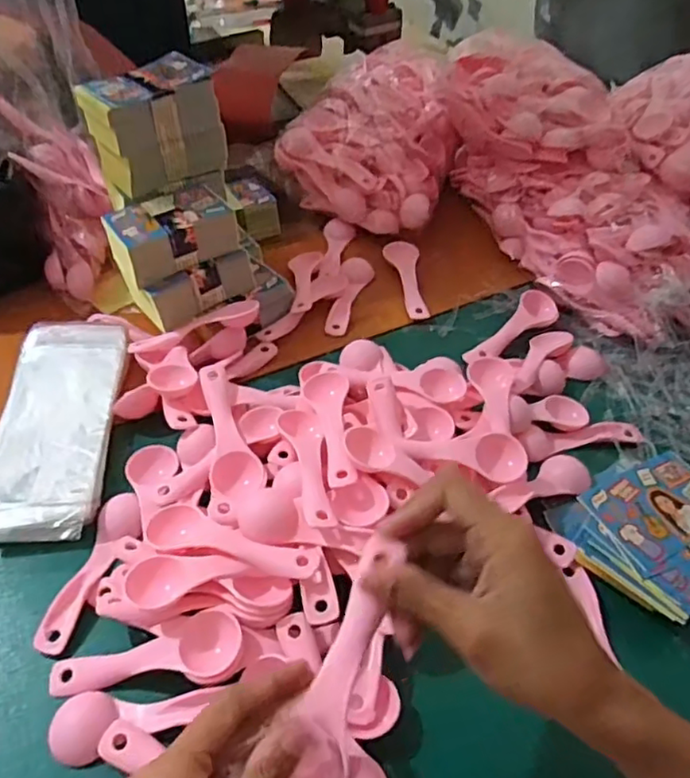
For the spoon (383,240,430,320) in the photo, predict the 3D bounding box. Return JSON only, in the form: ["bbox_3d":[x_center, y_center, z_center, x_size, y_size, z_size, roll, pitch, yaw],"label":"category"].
[{"bbox_3d":[0.063,-0.113,0.625,0.032,0.017,0.112,-3,47,-6],"label":"spoon"}]

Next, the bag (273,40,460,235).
[{"bbox_3d":[0.045,-0.312,0.728,0.176,0.108,0.255,16,48,11],"label":"bag"}]

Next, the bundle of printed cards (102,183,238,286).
[{"bbox_3d":[-0.145,-0.129,0.507,0.098,0.037,0.067,-28,54,-27],"label":"bundle of printed cards"}]

